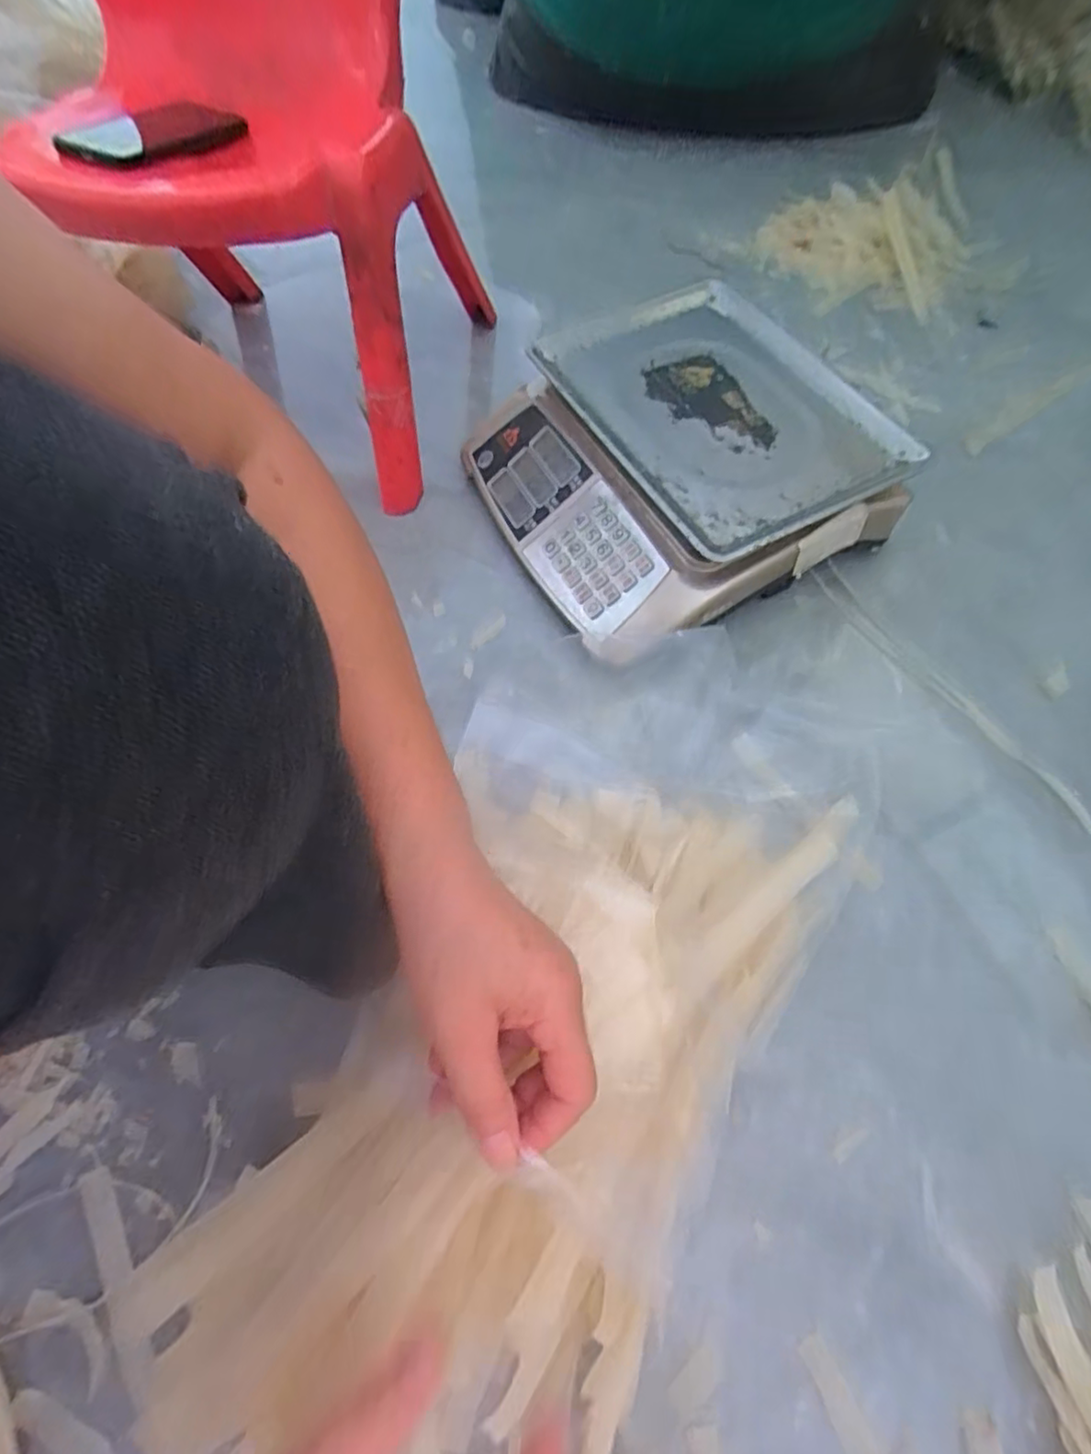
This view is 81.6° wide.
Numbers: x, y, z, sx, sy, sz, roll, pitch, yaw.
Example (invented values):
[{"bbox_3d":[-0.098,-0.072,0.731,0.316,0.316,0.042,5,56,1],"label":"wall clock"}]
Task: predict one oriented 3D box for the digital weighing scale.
[{"bbox_3d":[0.118,-0.273,0.644,0.350,0.105,0.366,-27,65,-11],"label":"digital weighing scale"}]

